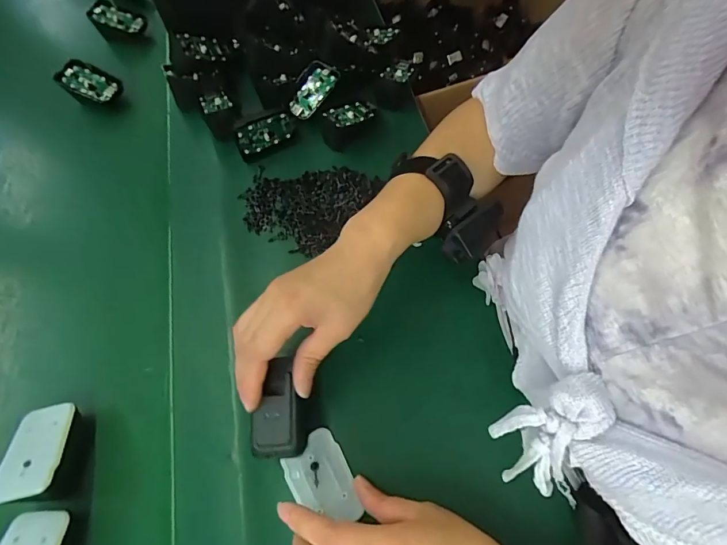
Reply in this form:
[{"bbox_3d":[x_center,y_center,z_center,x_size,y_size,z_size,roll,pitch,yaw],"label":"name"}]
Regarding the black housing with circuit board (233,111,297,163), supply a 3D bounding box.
[{"bbox_3d":[-0.106,-0.151,0.449,0.068,0.040,0.017,-29,65,-11],"label":"black housing with circuit board"}]

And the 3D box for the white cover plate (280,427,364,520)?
[{"bbox_3d":[-0.033,0.158,0.308,0.046,0.005,0.065,-27,64,-10],"label":"white cover plate"}]

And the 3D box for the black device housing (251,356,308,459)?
[{"bbox_3d":[-0.061,0.096,0.292,0.034,0.014,0.068,-4,71,2],"label":"black device housing"}]

